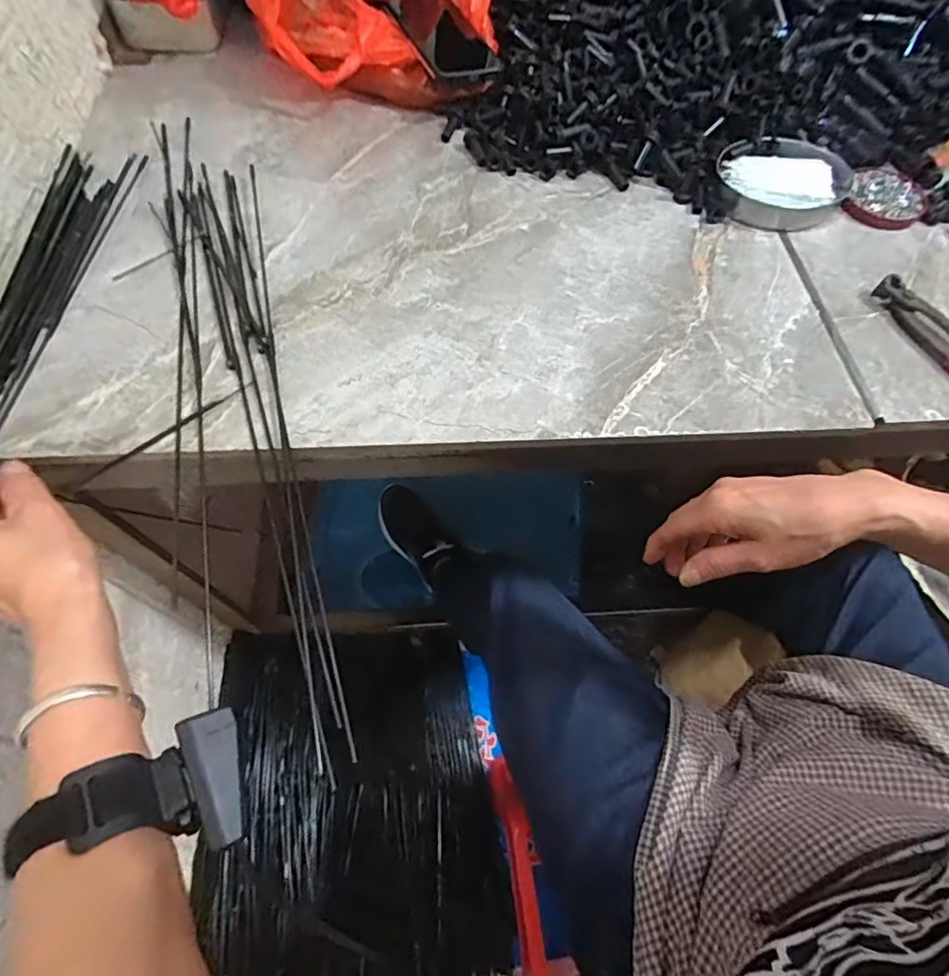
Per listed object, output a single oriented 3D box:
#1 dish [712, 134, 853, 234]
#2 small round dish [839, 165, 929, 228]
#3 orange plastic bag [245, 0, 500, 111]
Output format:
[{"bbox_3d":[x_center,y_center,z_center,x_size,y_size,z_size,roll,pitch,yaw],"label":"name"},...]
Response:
[{"bbox_3d":[0.311,-0.308,0.557,0.129,0.030,0.119,16,62,5],"label":"dish"},{"bbox_3d":[0.421,-0.298,0.563,0.075,0.020,0.089,28,64,10],"label":"small round dish"},{"bbox_3d":[-0.099,-0.512,0.597,0.245,0.105,0.196,-1,62,-5],"label":"orange plastic bag"}]

